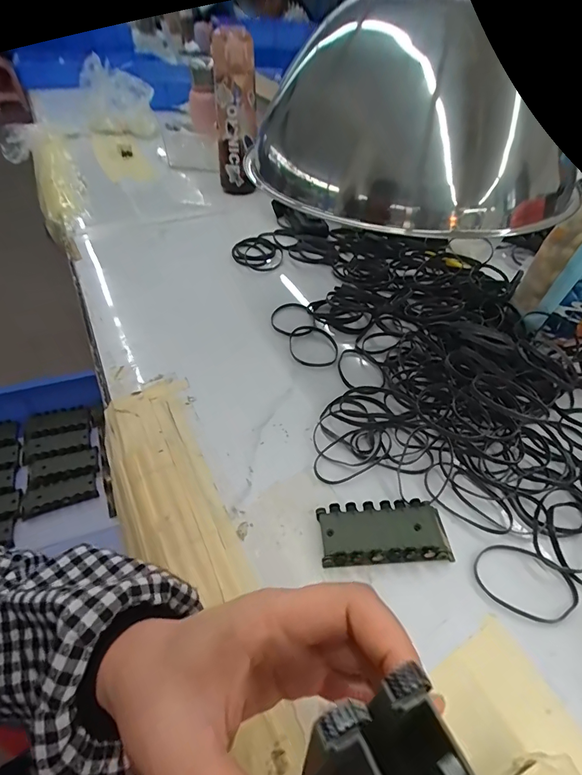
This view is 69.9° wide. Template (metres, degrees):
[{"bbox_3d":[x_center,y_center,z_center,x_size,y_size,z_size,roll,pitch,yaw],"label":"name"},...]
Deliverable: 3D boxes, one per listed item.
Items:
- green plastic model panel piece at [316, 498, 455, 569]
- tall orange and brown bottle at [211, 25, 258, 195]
[{"bbox_3d":[0.069,0.108,0.310,0.094,0.013,0.045,-1,47,-5],"label":"green plastic model panel piece"},{"bbox_3d":[-0.094,-0.468,0.723,0.068,0.228,0.056,-2,45,-8],"label":"tall orange and brown bottle"}]

